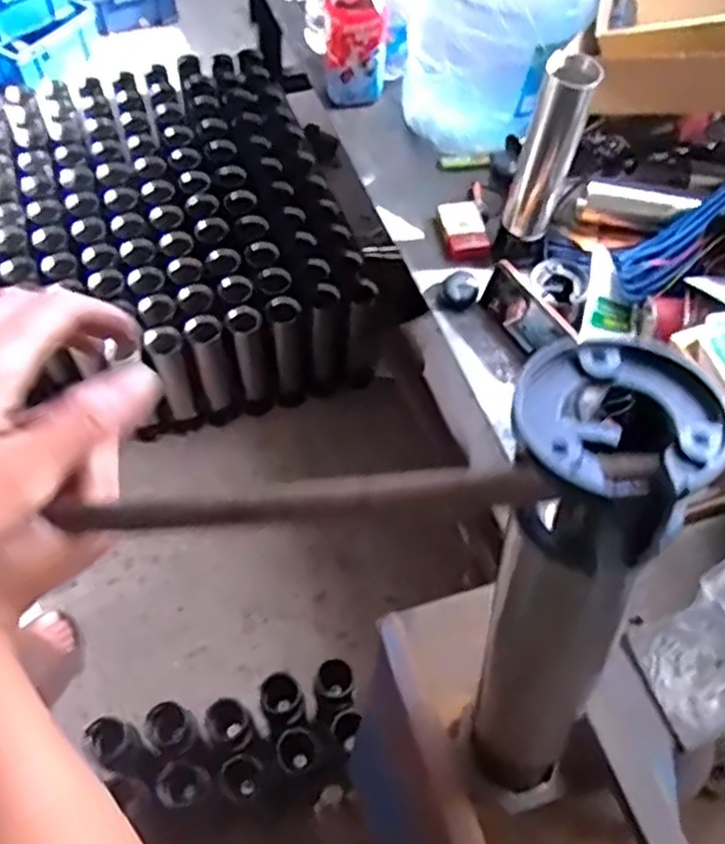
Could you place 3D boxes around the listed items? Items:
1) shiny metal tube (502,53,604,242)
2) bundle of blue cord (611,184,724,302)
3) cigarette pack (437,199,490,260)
[{"bbox_3d":[0.236,-0.342,0.992,0.067,0.248,0.055,13,60,5],"label":"shiny metal tube"},{"bbox_3d":[0.474,-0.287,1.031,0.322,0.049,0.091,-38,67,-2],"label":"bundle of blue cord"},{"bbox_3d":[0.147,-0.284,1.126,0.062,0.028,0.091,-12,61,-10],"label":"cigarette pack"}]

